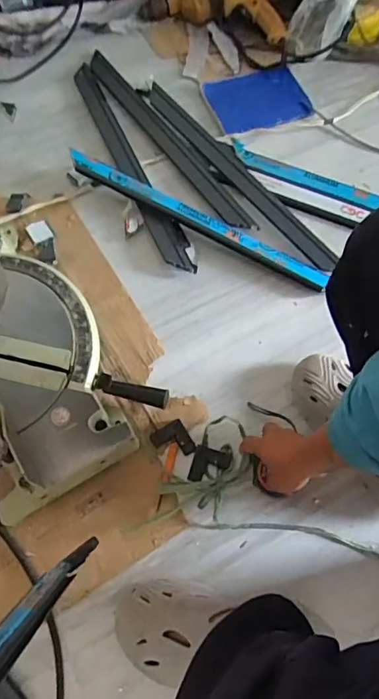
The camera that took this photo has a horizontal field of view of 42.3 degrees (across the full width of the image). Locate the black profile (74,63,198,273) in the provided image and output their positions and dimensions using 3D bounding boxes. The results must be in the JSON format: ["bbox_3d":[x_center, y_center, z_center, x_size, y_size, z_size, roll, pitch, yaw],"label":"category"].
[{"bbox_3d":[-0.116,-0.352,0.912,0.051,0.031,0.512,-24,70,-9],"label":"black profile"}]

